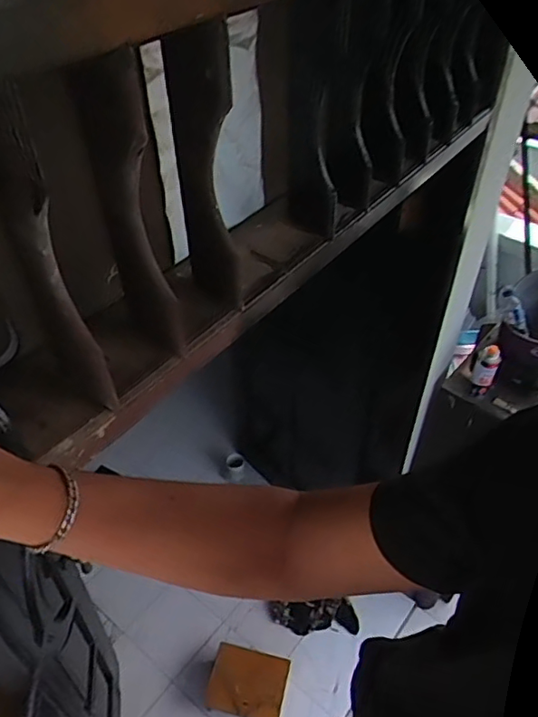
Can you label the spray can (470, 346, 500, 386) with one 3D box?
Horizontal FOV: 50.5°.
[{"bbox_3d":[0.612,0.018,1.602,0.060,0.128,0.060,0,43,0],"label":"spray can"}]

